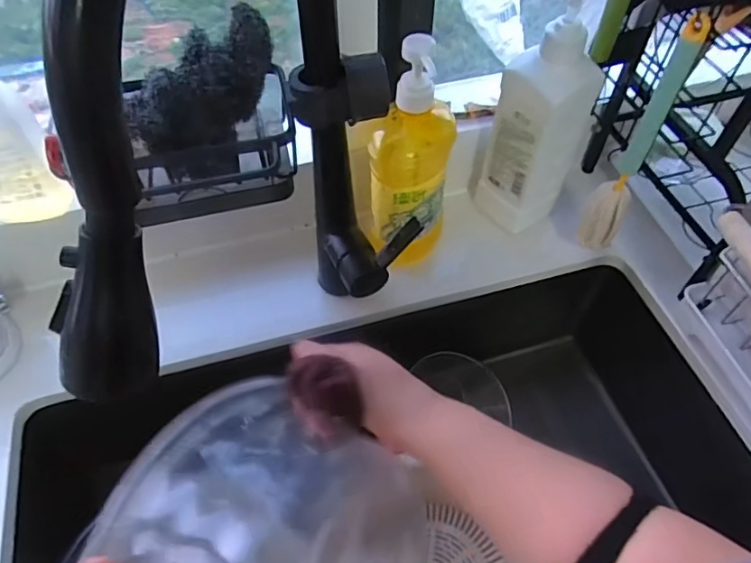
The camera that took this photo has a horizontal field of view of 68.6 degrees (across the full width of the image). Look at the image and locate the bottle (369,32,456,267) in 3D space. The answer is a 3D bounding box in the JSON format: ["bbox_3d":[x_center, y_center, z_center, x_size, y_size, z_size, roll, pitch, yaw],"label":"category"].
[{"bbox_3d":[0.036,-0.118,0.574,0.084,0.251,0.079,7,54,4],"label":"bottle"}]

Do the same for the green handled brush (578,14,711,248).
[{"bbox_3d":[0.251,-0.126,0.532,0.037,0.253,0.029,24,57,16],"label":"green handled brush"}]

